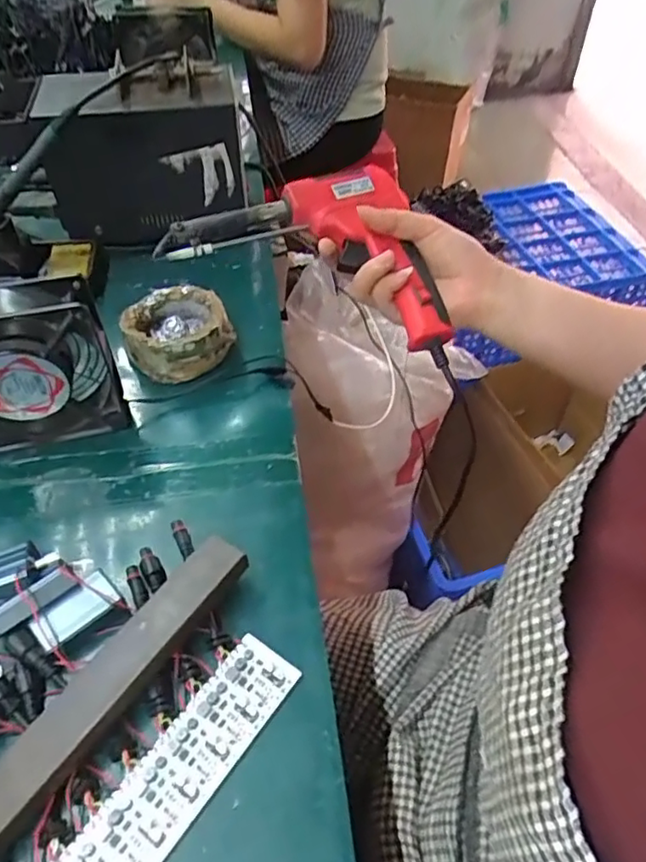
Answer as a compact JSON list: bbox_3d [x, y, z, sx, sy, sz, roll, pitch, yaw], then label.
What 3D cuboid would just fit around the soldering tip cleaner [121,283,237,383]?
[{"bbox_3d":[-0.126,-0.084,0.537,0.089,0.042,0.080,-19,51,-18],"label":"soldering tip cleaner"}]

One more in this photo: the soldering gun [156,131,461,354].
[{"bbox_3d":[0.002,-0.144,0.455,0.199,0.033,0.130,18,68,-2],"label":"soldering gun"}]

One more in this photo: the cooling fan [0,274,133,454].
[{"bbox_3d":[-0.216,-0.046,0.448,0.121,0.124,0.045,-13,49,-13],"label":"cooling fan"}]

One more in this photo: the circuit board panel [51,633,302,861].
[{"bbox_3d":[-0.082,0.183,0.320,0.043,0.005,0.173,29,53,23],"label":"circuit board panel"}]

